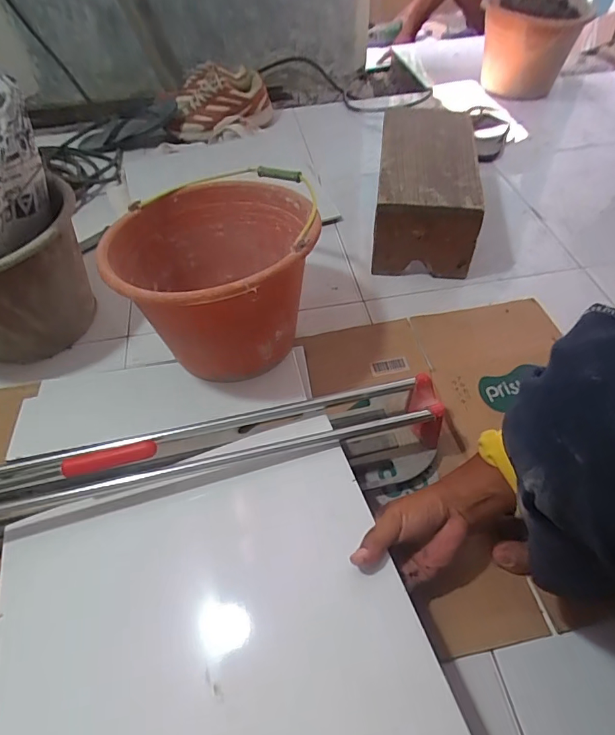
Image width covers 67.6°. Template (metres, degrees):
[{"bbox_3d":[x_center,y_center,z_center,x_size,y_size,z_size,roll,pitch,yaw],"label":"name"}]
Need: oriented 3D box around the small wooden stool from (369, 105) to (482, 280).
[{"bbox_3d":[0.216,-0.340,0.866,0.163,0.150,0.342,5,52,6],"label":"small wooden stool"}]

